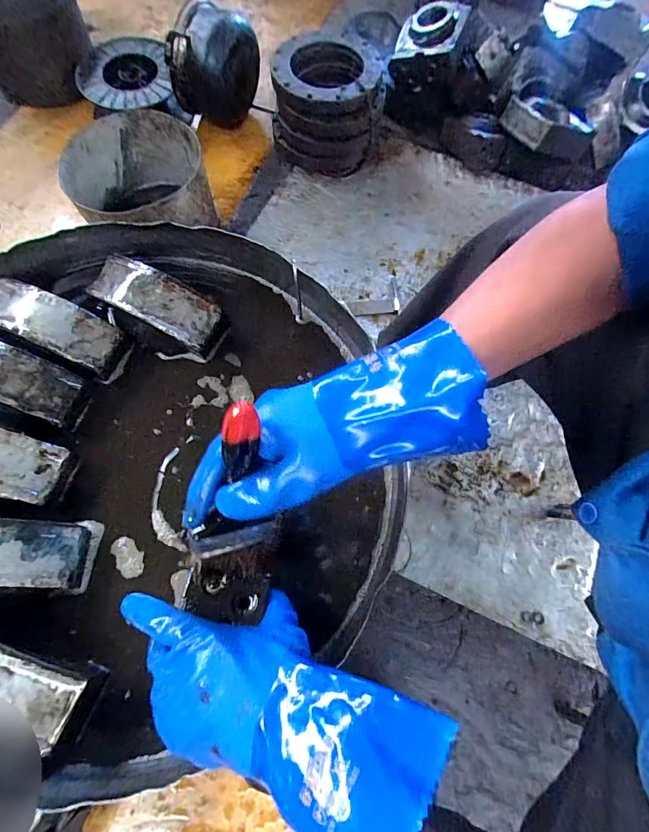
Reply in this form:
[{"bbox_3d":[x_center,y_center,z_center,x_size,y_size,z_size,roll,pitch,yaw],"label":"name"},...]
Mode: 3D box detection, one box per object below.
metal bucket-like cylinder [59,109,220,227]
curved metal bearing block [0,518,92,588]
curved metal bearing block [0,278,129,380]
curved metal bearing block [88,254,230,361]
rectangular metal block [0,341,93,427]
[{"bbox_3d":[-0.392,-0.486,0.911,0.284,0.177,0.286,1,71,-2],"label":"metal bucket-like cylinder"},{"bbox_3d":[-0.325,0.131,0.397,0.167,0.048,0.061,4,71,-3],"label":"curved metal bearing block"},{"bbox_3d":[-0.315,-0.105,0.474,0.160,0.043,0.058,23,71,4],"label":"curved metal bearing block"},{"bbox_3d":[-0.198,-0.134,0.487,0.155,0.043,0.062,26,71,5],"label":"curved metal bearing block"},{"bbox_3d":[-0.346,-0.044,0.448,0.148,0.043,0.058,19,71,2],"label":"rectangular metal block"}]

